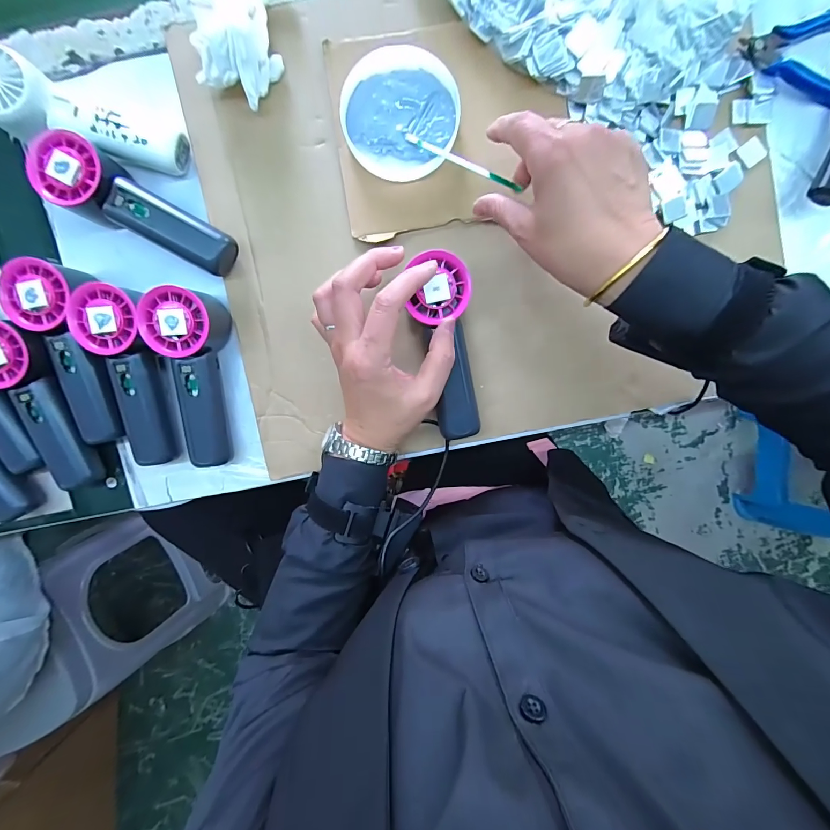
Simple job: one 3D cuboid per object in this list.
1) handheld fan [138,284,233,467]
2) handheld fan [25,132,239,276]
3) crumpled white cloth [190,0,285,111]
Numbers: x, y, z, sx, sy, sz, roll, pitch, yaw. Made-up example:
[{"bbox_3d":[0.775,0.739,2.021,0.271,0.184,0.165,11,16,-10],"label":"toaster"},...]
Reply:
[{"bbox_3d":[-0.197,-0.030,0.341,0.049,0.053,0.151,-1,94,0],"label":"handheld fan"},{"bbox_3d":[-0.234,-0.171,0.331,0.153,0.052,0.051,32,94,-2],"label":"handheld fan"},{"bbox_3d":[-0.151,-0.309,0.318,0.067,0.051,0.090,-9,94,1],"label":"crumpled white cloth"}]

